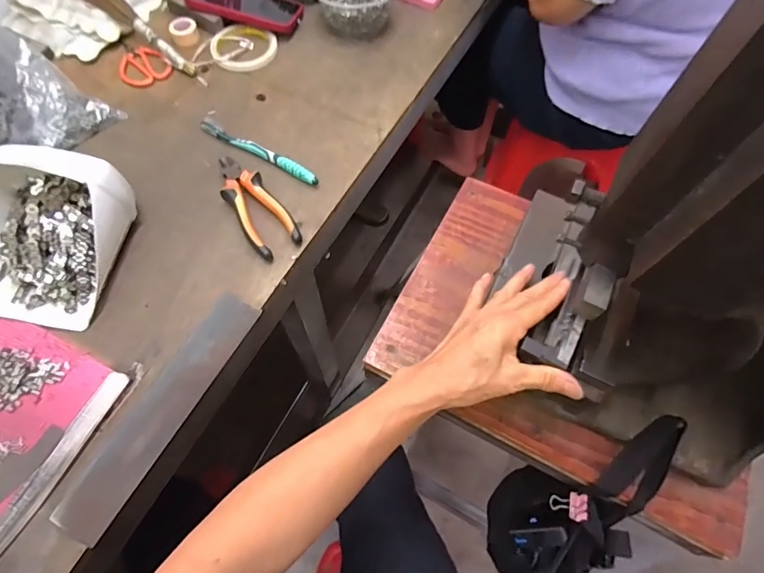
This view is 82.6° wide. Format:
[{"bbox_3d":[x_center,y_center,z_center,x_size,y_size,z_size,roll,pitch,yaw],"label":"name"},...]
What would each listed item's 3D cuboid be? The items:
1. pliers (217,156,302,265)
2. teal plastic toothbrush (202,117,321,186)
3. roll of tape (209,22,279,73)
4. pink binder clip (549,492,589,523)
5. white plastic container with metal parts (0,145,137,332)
[{"bbox_3d":[-0.153,-0.099,0.519,0.053,0.024,0.146,-31,69,-16],"label":"pliers"},{"bbox_3d":[-0.159,-0.175,0.560,0.180,0.017,0.020,30,67,12],"label":"teal plastic toothbrush"},{"bbox_3d":[-0.207,-0.355,0.647,0.094,0.013,0.093,1,64,-2],"label":"roll of tape"},{"bbox_3d":[0.200,0.234,0.463,0.036,0.017,0.026,9,63,4],"label":"pink binder clip"},{"bbox_3d":[-0.361,-0.052,0.456,0.150,0.088,0.163,9,64,2],"label":"white plastic container with metal parts"}]

